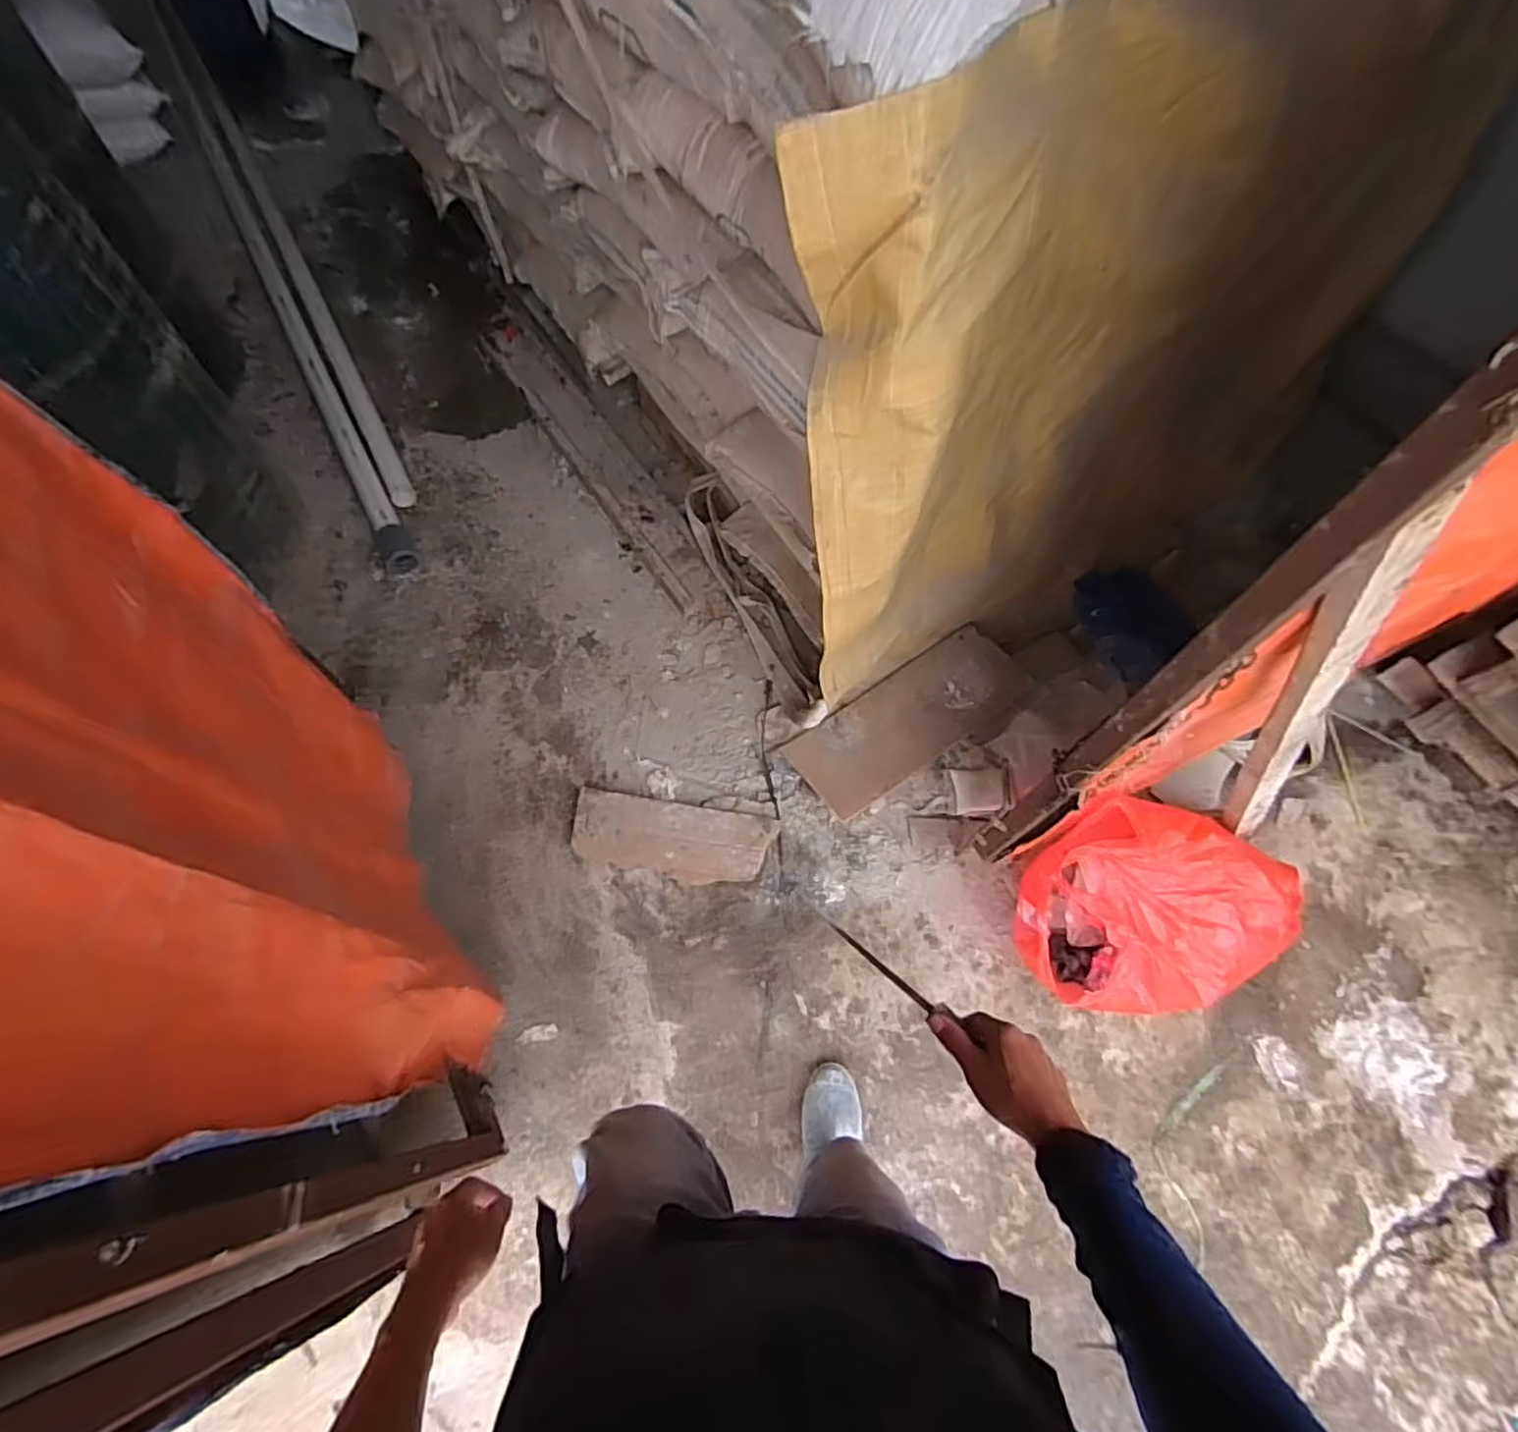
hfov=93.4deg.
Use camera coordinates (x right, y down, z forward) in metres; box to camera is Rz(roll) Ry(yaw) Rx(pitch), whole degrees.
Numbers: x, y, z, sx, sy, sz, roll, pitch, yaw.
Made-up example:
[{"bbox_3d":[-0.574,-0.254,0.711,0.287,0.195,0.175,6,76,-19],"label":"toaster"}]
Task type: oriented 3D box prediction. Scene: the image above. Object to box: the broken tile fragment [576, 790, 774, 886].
[{"bbox_3d":[-0.185,0.256,1.505,0.410,0.016,0.157,11,65,4],"label":"broken tile fragment"}]

